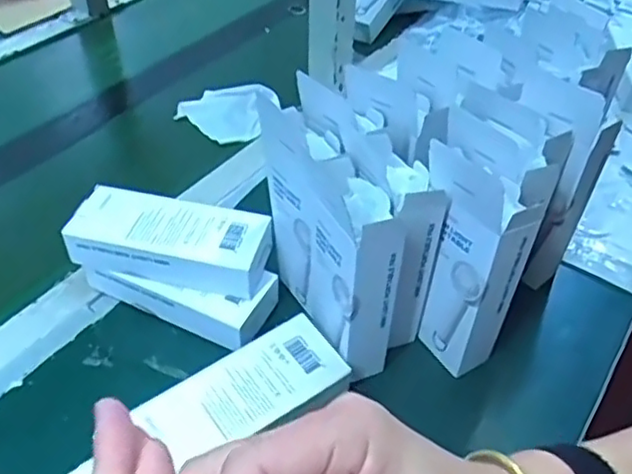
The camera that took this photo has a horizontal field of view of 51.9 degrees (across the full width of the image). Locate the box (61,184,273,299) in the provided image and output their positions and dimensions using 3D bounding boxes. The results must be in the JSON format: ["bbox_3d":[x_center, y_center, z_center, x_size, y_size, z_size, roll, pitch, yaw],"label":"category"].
[{"bbox_3d":[-0.123,0.001,0.551,0.162,0.040,0.066,9,44,8],"label":"box"}]

